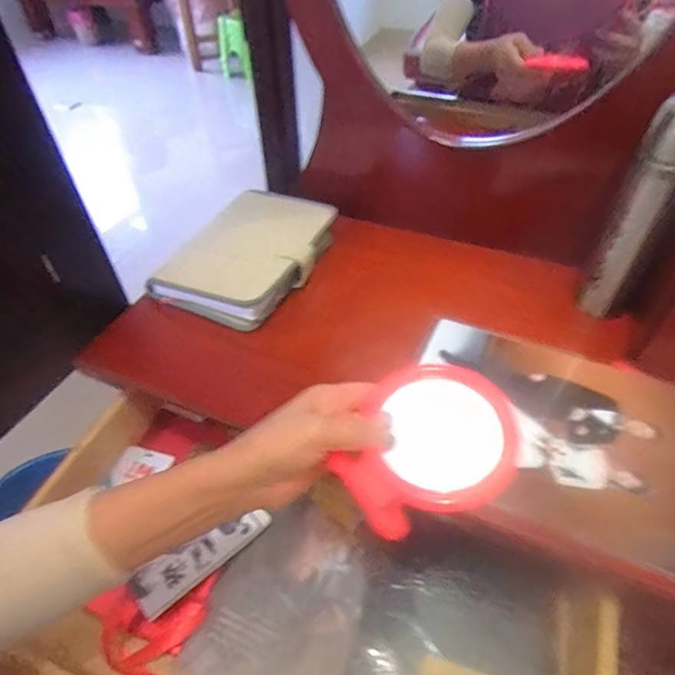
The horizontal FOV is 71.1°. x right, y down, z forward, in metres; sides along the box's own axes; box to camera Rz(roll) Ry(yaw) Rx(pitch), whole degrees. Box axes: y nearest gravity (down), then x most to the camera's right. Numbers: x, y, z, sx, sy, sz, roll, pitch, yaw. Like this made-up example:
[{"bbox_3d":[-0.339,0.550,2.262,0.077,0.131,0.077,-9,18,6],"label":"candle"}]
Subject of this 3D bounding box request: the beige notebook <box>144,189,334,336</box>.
[{"bbox_3d":[-0.111,-0.111,0.612,0.163,0.051,0.216,20,50,18],"label":"beige notebook"}]

